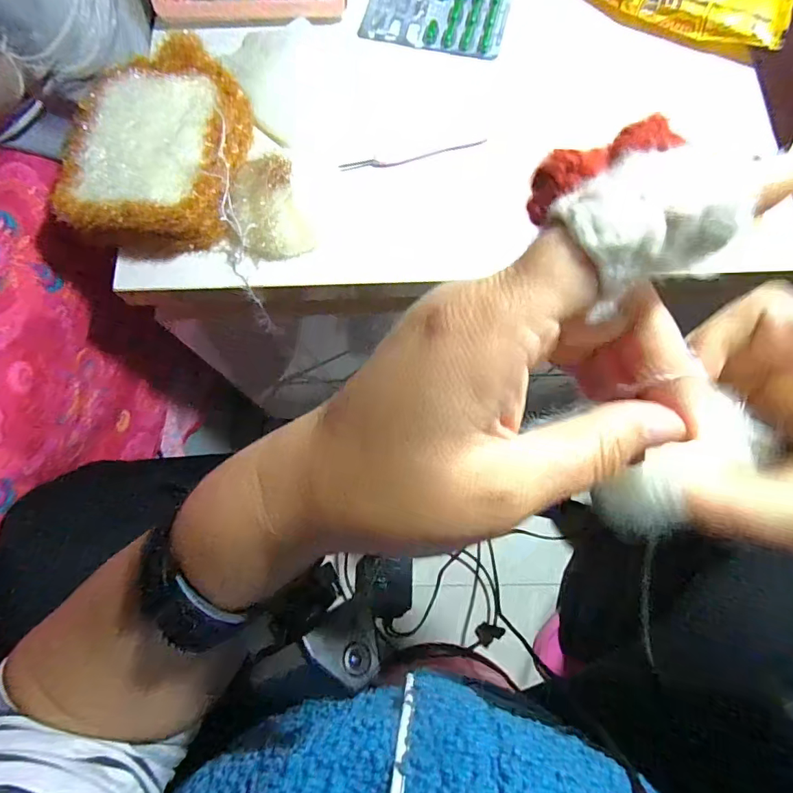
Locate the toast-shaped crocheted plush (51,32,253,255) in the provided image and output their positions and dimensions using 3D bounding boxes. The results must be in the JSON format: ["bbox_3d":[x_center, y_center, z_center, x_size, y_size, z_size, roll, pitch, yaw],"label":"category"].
[{"bbox_3d":[-0.172,-0.178,0.338,0.122,0.039,0.155,3,74,2],"label":"toast-shaped crocheted plush"}]

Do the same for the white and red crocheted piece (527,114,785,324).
[{"bbox_3d":[0.059,-0.048,0.113,0.042,0.017,0.038,-22,75,-5],"label":"white and red crocheted piece"}]

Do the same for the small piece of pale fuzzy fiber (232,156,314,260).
[{"bbox_3d":[-0.088,-0.130,0.326,0.052,0.048,0.049,-14,74,-3],"label":"small piece of pale fuzzy fiber"}]

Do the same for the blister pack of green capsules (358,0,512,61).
[{"bbox_3d":[0.035,-0.335,0.400,0.119,0.014,0.083,12,75,5],"label":"blister pack of green capsules"}]

